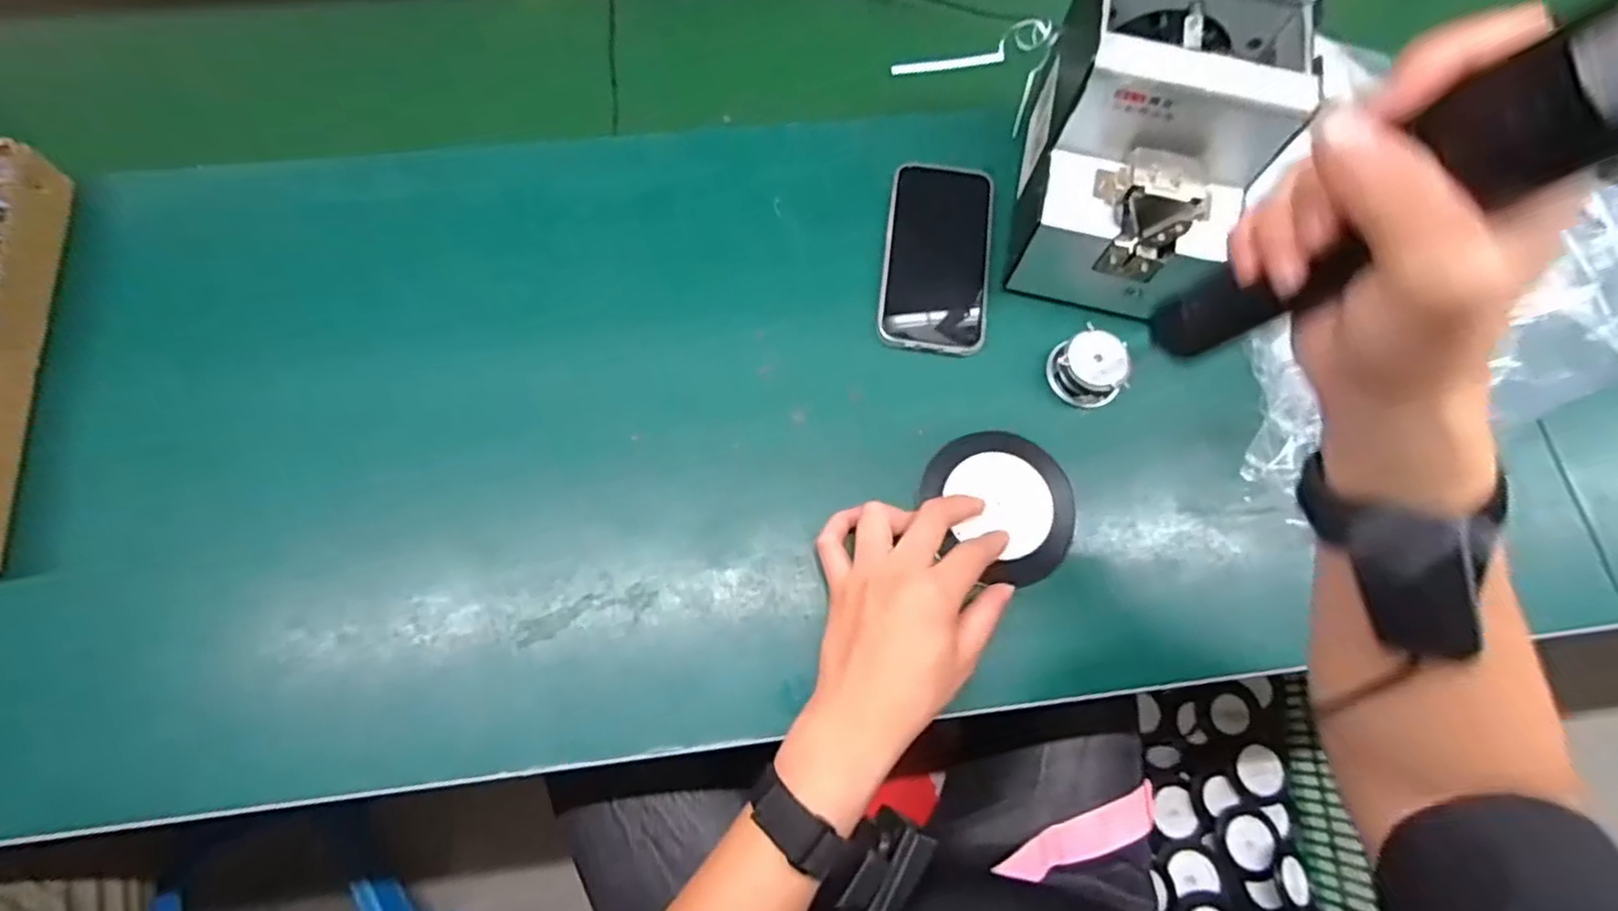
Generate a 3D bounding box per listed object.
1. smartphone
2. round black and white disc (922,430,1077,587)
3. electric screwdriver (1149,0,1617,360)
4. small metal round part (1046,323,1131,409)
[{"bbox_3d":[0.092,-0.141,0.499,0.075,0.013,0.148,8,71,0],"label":"smartphone"},{"bbox_3d":[0.124,0.032,0.444,0.089,0.019,0.095,1,72,-2],"label":"round black and white disc"},{"bbox_3d":[0.192,-0.081,0.233,0.028,0.201,0.035,-15,80,-15],"label":"electric screwdriver"},{"bbox_3d":[0.190,-0.059,0.471,0.049,0.035,0.049,-19,73,-8],"label":"small metal round part"}]

